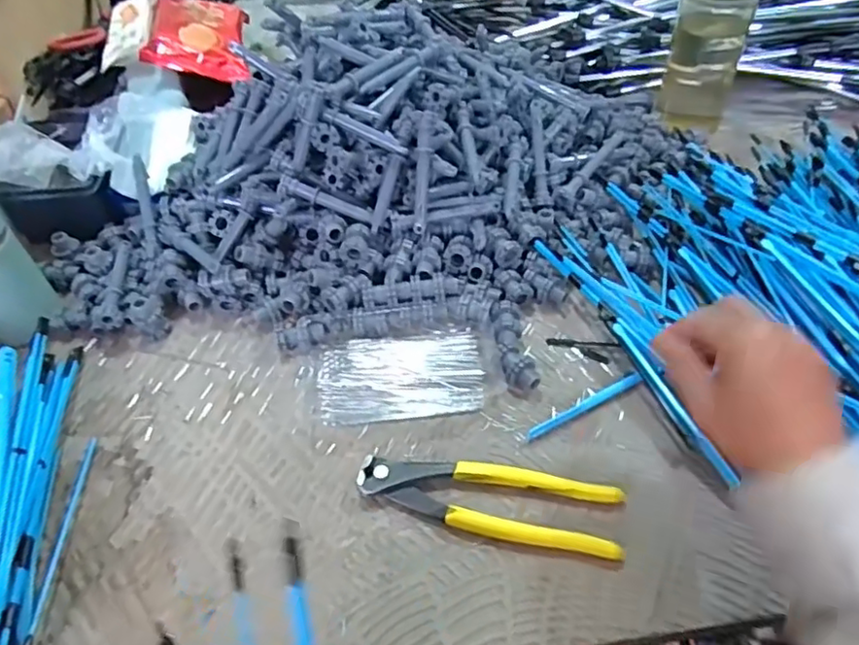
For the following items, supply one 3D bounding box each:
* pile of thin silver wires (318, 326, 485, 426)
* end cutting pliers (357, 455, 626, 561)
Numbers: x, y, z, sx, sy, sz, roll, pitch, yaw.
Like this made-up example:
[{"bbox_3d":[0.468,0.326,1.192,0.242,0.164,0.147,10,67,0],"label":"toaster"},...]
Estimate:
[{"bbox_3d":[-0.022,0.040,0.476,0.123,0.007,0.079,-7,48,-1],"label":"pile of thin silver wires"},{"bbox_3d":[0.037,0.114,0.399,0.166,0.015,0.045,7,50,11],"label":"end cutting pliers"}]

